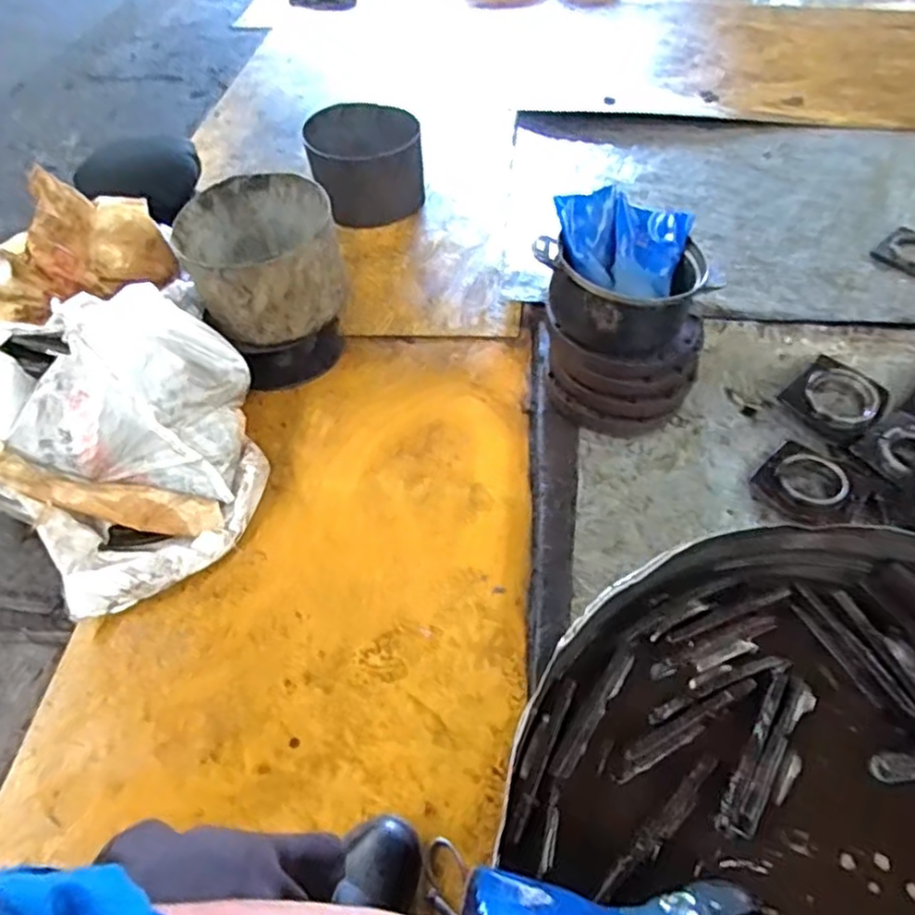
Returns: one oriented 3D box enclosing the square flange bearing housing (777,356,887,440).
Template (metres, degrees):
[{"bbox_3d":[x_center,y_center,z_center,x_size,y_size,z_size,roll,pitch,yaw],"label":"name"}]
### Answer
[{"bbox_3d":[0.668,-0.106,1.227,0.129,0.059,0.152,-39,59,-25],"label":"square flange bearing housing"}]

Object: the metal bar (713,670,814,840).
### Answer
[{"bbox_3d":[0.244,0.229,0.547,0.033,0.019,0.142,28,58,24],"label":"metal bar"}]

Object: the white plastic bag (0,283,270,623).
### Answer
[{"bbox_3d":[-0.530,-0.050,1.117,0.395,0.286,0.435,34,60,27],"label":"white plastic bag"}]

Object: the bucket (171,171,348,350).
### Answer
[{"bbox_3d":[-0.357,-0.369,1.309,0.276,0.182,0.261,-1,50,2],"label":"bucket"}]

